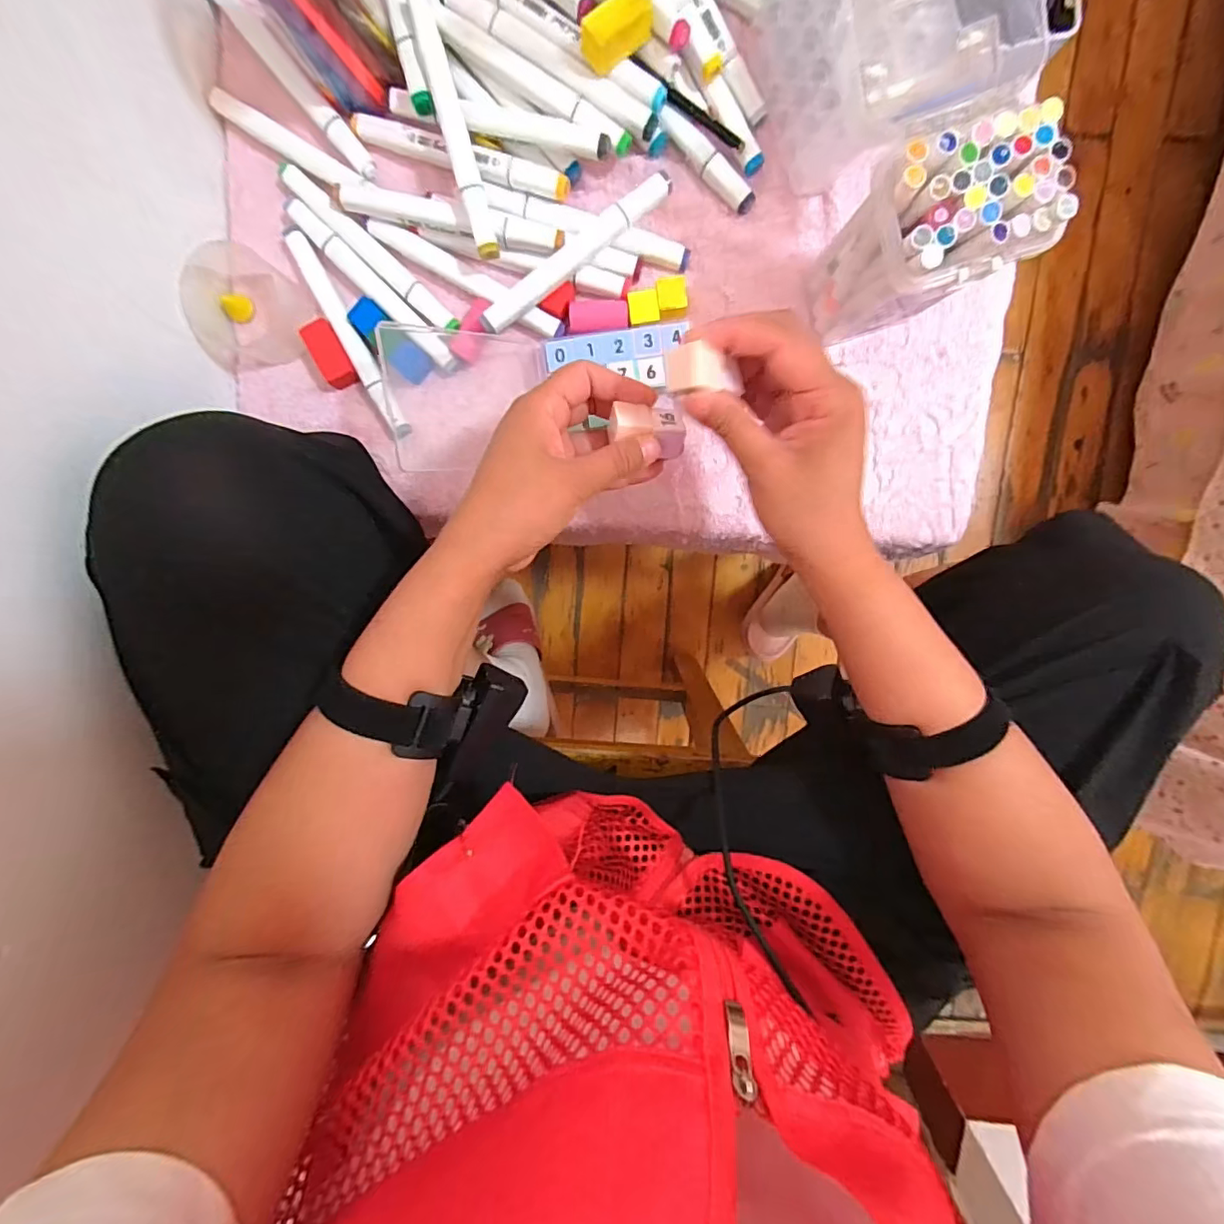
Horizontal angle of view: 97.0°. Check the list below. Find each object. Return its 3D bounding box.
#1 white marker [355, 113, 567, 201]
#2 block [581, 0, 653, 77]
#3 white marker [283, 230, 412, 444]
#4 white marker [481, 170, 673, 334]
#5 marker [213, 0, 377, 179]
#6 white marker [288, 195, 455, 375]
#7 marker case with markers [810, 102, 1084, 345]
[{"bbox_3d":[-0.101,-0.302,0.357,0.149,0.018,0.018,19,111,3],"label":"white marker"},{"bbox_3d":[0.005,-0.353,0.327,0.048,0.025,0.017,-35,97,6],"label":"block"},{"bbox_3d":[-0.188,-0.198,0.387,0.014,0.010,0.150,-26,98,5],"label":"white marker"},{"bbox_3d":[-0.025,-0.240,0.362,0.150,0.023,0.019,-37,96,6],"label":"white marker"},{"bbox_3d":[-0.215,-0.359,0.363,0.015,0.010,0.147,-40,96,6],"label":"marker"},{"bbox_3d":[-0.168,-0.227,0.375,0.150,0.011,0.017,43,97,-5],"label":"white marker"},{"bbox_3d":[0.171,-0.206,0.311,0.081,0.125,0.069,-24,98,4],"label":"marker case with markers"}]

